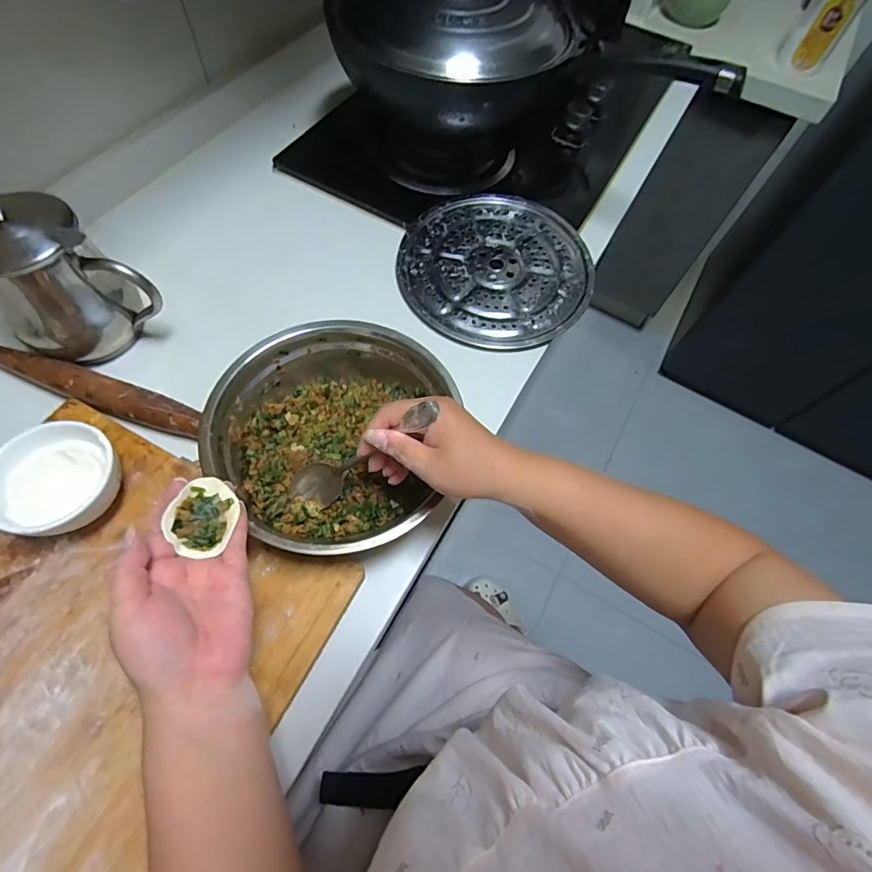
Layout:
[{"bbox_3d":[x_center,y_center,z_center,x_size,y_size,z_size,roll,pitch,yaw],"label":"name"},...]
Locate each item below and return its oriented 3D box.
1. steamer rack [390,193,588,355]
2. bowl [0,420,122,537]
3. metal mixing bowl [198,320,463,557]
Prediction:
[{"bbox_3d":[0.078,-0.222,0.610,0.243,0.026,0.244,2,64,-4],"label":"steamer rack"},{"bbox_3d":[-0.318,0.043,0.400,0.099,0.055,0.096,22,64,6],"label":"bowl"},{"bbox_3d":[-0.091,0.000,0.448,0.217,0.080,0.216,2,64,-4],"label":"metal mixing bowl"}]

